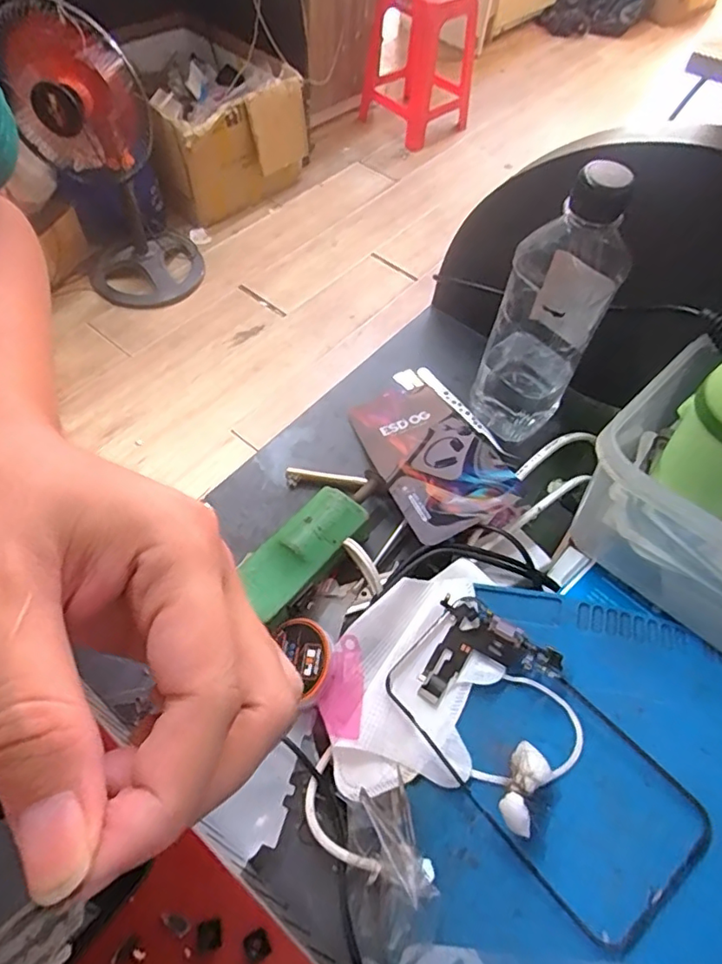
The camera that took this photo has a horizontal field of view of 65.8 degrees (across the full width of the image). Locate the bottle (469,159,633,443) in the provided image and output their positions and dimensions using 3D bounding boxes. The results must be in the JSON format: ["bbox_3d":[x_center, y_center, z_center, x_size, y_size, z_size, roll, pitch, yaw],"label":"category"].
[{"bbox_3d":[0.126,-0.111,0.374,0.063,0.194,0.054,28,60,12],"label":"bottle"}]

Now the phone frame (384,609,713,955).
[{"bbox_3d":[0.080,0.130,0.272,0.075,0.008,0.149,-45,58,-9],"label":"phone frame"}]

